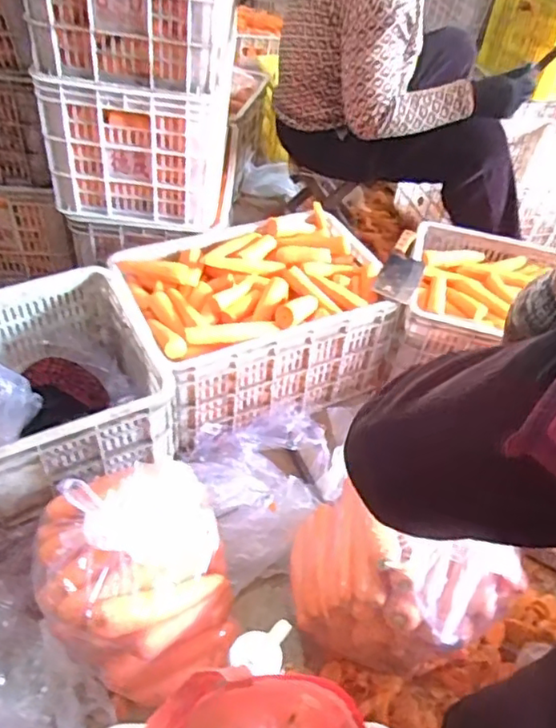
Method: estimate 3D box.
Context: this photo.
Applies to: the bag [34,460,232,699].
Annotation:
[{"bbox_3d":[-0.202,0.304,0.857,0.247,0.244,0.253,-20,53,-23],"label":"bag"}]

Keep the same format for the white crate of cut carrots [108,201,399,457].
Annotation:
[{"bbox_3d":[-0.046,-0.103,1.307,0.509,0.253,0.361,-17,52,-21],"label":"white crate of cut carrots"}]

